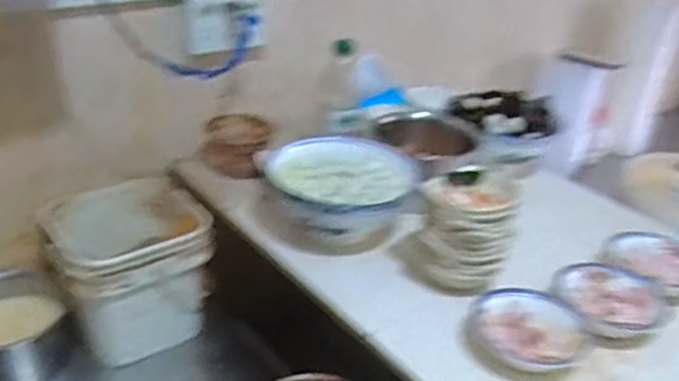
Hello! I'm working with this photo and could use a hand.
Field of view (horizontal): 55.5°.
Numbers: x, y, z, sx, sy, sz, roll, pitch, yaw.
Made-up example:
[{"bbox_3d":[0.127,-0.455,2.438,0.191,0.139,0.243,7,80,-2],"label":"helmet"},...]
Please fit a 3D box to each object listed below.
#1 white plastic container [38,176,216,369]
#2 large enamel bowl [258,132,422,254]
[{"bbox_3d":[-0.332,0.114,1.018,0.213,0.180,0.218,-14,35,-31],"label":"white plastic container"},{"bbox_3d":[0.008,0.015,0.905,0.210,0.119,0.197,4,30,-2],"label":"large enamel bowl"}]

